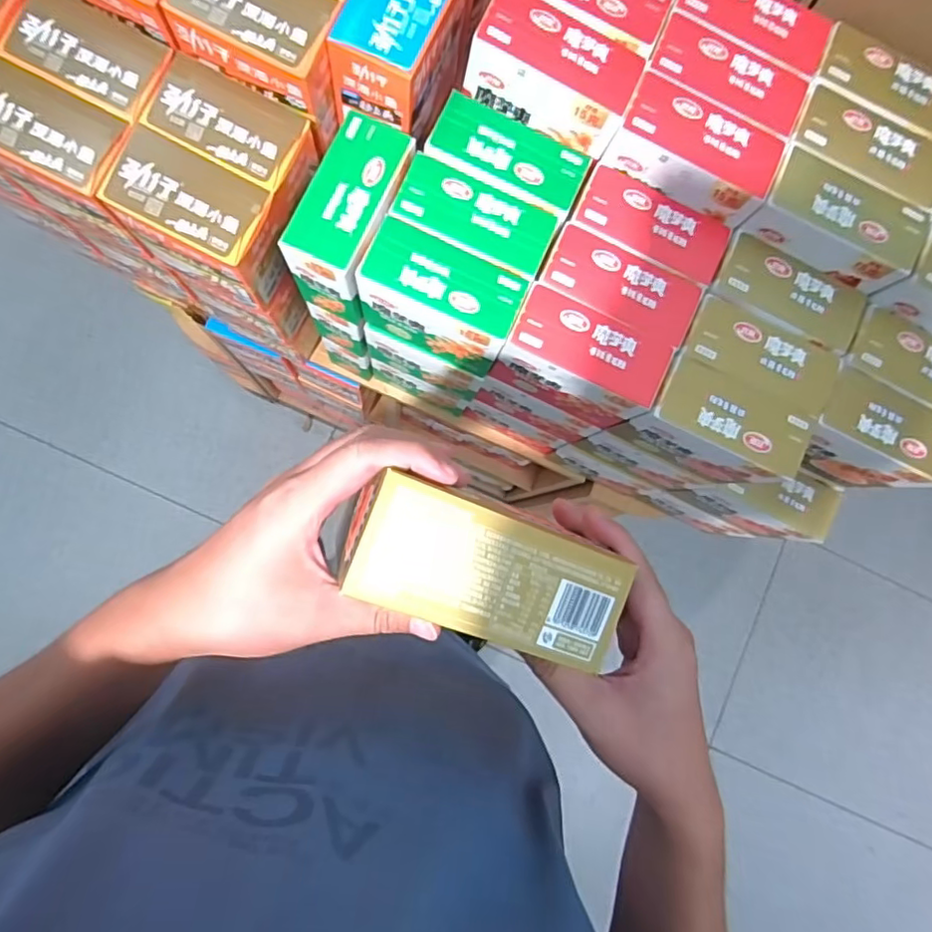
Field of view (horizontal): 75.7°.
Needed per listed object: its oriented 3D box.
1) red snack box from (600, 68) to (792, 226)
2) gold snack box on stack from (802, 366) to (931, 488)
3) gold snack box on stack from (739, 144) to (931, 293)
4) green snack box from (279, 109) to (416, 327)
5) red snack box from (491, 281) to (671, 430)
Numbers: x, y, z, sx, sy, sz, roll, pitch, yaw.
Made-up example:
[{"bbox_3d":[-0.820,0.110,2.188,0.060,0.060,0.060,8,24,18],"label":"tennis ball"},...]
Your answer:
[{"bbox_3d":[0.195,-0.269,0.515,0.132,0.045,0.062,26,82,-3],"label":"red snack box"},{"bbox_3d":[0.377,-0.031,0.593,0.136,0.134,0.062,26,82,-3],"label":"gold snack box on stack"},{"bbox_3d":[0.320,-0.212,0.522,0.136,0.046,0.068,23,82,-3],"label":"gold snack box on stack"},{"bbox_3d":[-0.101,-0.219,0.544,0.066,0.101,0.142,24,82,-3],"label":"green snack box"},{"bbox_3d":[0.102,-0.095,0.565,0.135,0.117,0.060,24,82,-3],"label":"red snack box"}]

